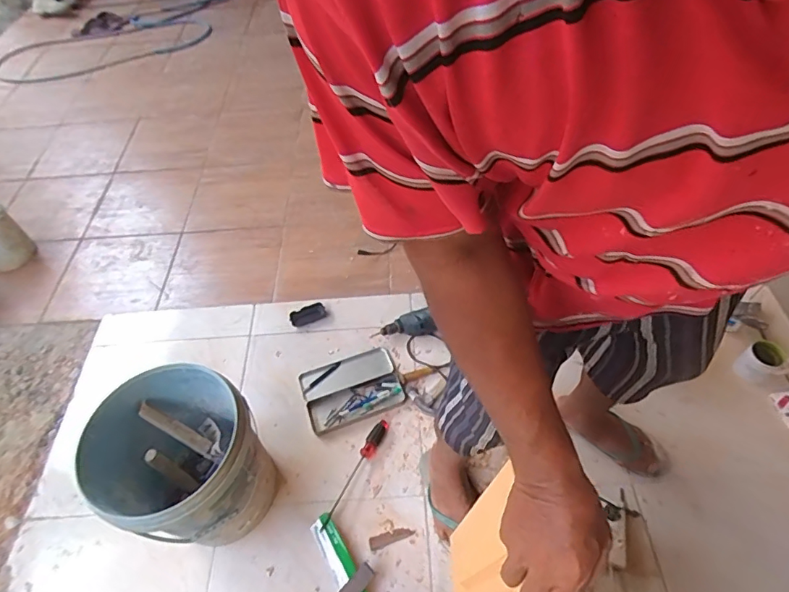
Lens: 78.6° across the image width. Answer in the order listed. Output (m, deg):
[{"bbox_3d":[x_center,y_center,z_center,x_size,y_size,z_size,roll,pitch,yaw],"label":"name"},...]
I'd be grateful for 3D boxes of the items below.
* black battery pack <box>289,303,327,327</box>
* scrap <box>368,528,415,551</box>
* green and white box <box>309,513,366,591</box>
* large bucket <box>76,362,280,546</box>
[{"bbox_3d":[-0.268,0.060,1.493,0.108,0.025,0.058,-24,55,-14],"label":"black battery pack"},{"bbox_3d":[-0.008,0.555,1.113,0.105,0.008,0.031,-19,52,-10],"label":"scrap"},{"bbox_3d":[-0.111,0.604,1.057,0.054,0.023,0.247,-27,55,-16],"label":"green and white box"},{"bbox_3d":[-0.425,0.369,1.046,0.293,0.345,0.296,-2,52,2],"label":"large bucket"}]

